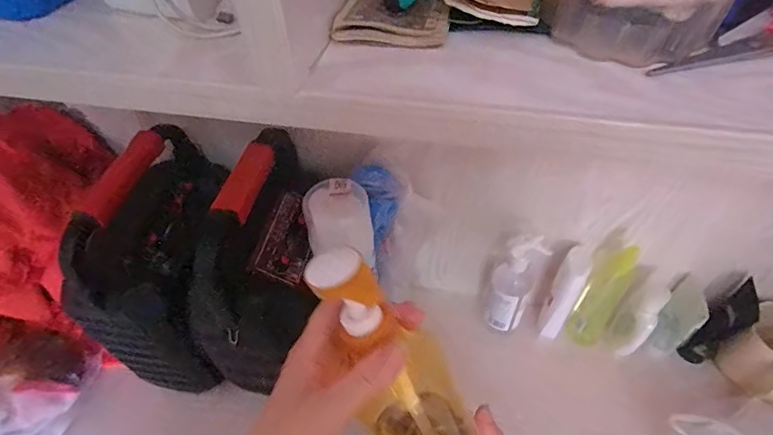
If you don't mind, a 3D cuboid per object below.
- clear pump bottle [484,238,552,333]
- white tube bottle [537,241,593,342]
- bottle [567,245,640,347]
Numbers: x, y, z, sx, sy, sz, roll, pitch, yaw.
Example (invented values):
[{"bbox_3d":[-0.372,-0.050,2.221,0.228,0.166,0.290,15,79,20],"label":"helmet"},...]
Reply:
[{"bbox_3d":[0.175,0.092,0.602,0.055,0.181,0.047,15,51,16],"label":"clear pump bottle"},{"bbox_3d":[0.245,0.108,0.610,0.035,0.180,0.042,25,54,23],"label":"white tube bottle"},{"bbox_3d":[0.291,0.105,0.591,0.053,0.191,0.047,33,57,28],"label":"bottle"}]

